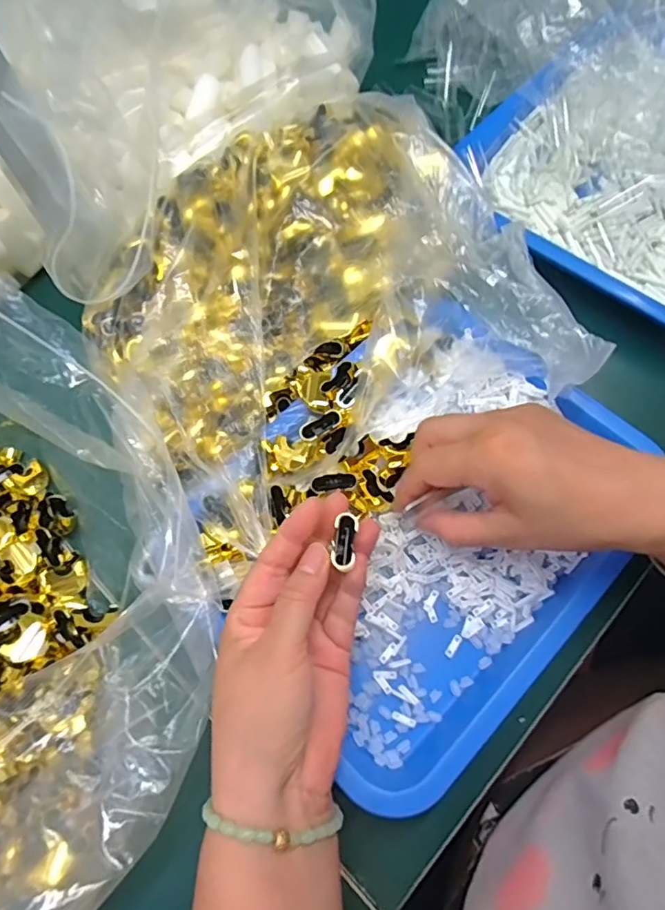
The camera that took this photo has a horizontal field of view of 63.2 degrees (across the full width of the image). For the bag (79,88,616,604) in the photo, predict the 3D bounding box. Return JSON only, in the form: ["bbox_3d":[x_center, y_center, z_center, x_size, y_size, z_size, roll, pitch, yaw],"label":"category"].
[{"bbox_3d":[-0.011,-0.112,0.377,0.301,0.089,0.298,-28,69,-9],"label":"bag"}]

